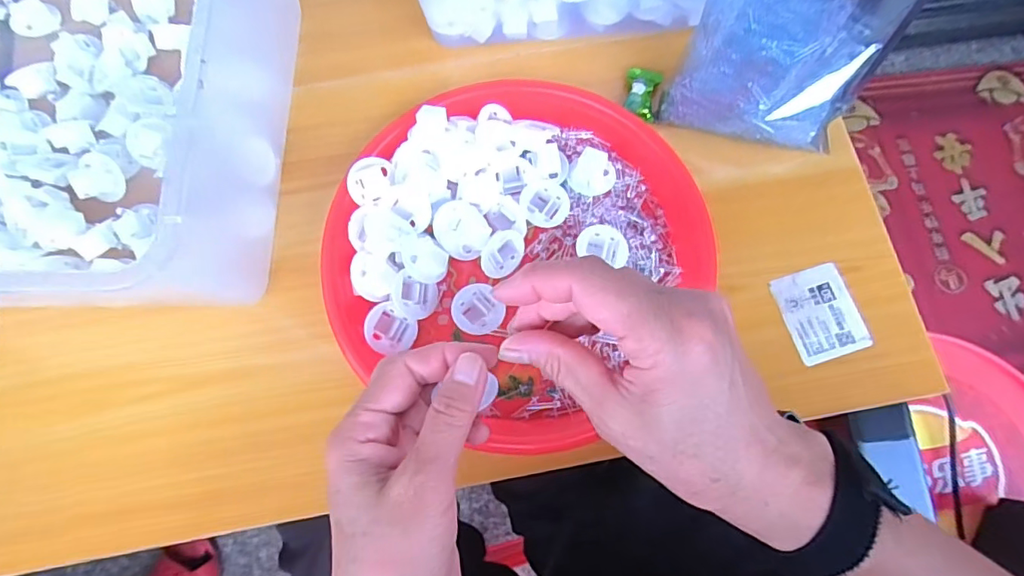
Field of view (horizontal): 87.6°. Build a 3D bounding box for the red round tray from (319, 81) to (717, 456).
[{"bbox_3d":[0.000,-0.032,0.346,0.217,0.027,0.228,39,78,8],"label":"red round tray"}]

